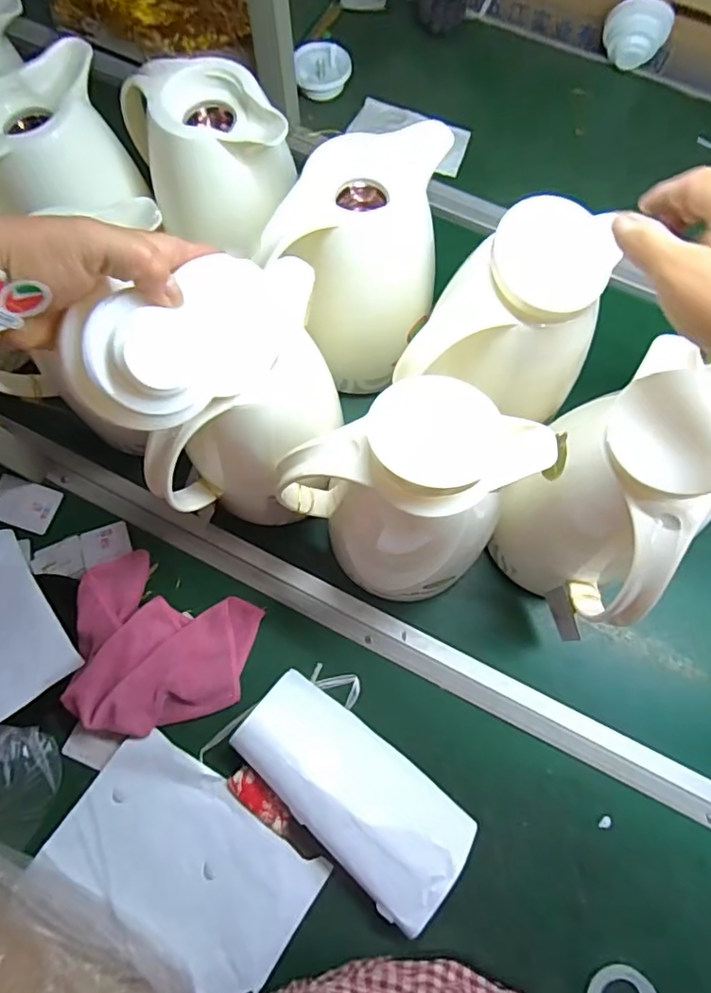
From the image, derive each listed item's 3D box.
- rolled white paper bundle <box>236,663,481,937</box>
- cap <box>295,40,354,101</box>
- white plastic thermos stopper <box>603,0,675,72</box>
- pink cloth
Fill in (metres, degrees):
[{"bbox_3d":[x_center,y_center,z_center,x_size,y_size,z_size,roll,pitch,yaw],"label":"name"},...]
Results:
[{"bbox_3d":[-0.002,0.270,0.501,0.226,0.041,0.102,41,77,10],"label":"rolled white paper bundle"},{"bbox_3d":[-0.047,-0.605,0.773,0.077,0.034,0.077,0,73,-1],"label":"cap"},{"bbox_3d":[0.392,-0.651,0.765,0.083,0.077,0.041,23,45,4],"label":"white plastic thermos stopper"},{"bbox_3d":[-0.191,0.147,0.533,0.167,0.045,0.157,12,73,2],"label":"pink cloth"}]

